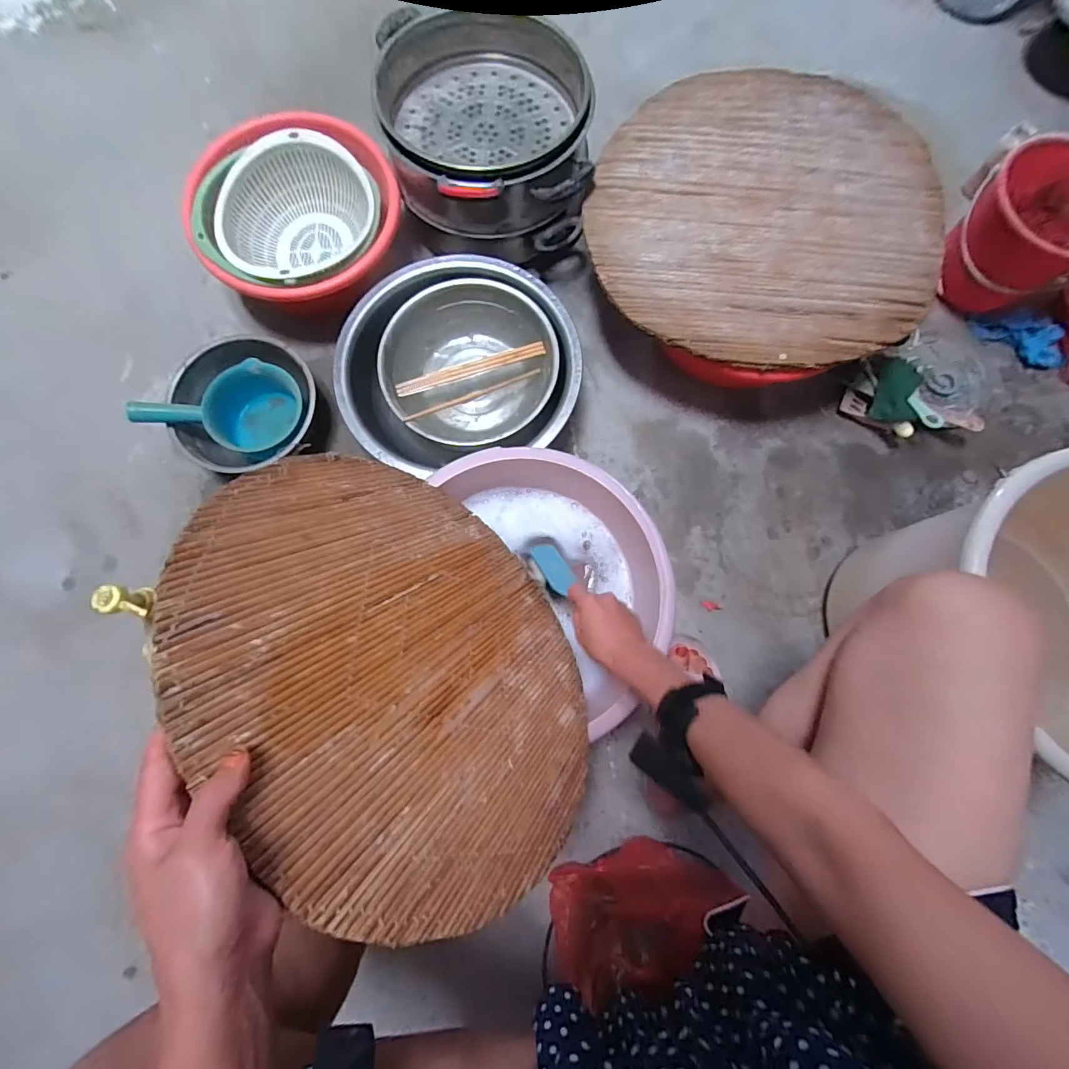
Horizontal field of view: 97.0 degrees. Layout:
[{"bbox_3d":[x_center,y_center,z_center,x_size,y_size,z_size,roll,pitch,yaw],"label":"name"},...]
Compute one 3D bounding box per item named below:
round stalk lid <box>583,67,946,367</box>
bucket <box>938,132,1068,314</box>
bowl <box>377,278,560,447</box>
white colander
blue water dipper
[{"bbox_3d":[0.337,-0.477,0.701,0.508,0.039,0.484,0,79,-1],"label":"round stalk lid"},{"bbox_3d":[0.770,-0.478,0.733,0.202,0.146,0.185,-22,81,-5],"label":"bucket"},{"bbox_3d":[-0.099,-0.254,0.744,0.258,0.101,0.239,0,79,-1],"label":"bowl"},{"bbox_3d":[-0.383,-0.505,0.760,0.235,0.099,0.212,-44,83,-8],"label":"white colander"},{"bbox_3d":[-0.457,-0.201,0.722,0.199,0.108,0.125,5,79,0],"label":"blue water dipper"}]

